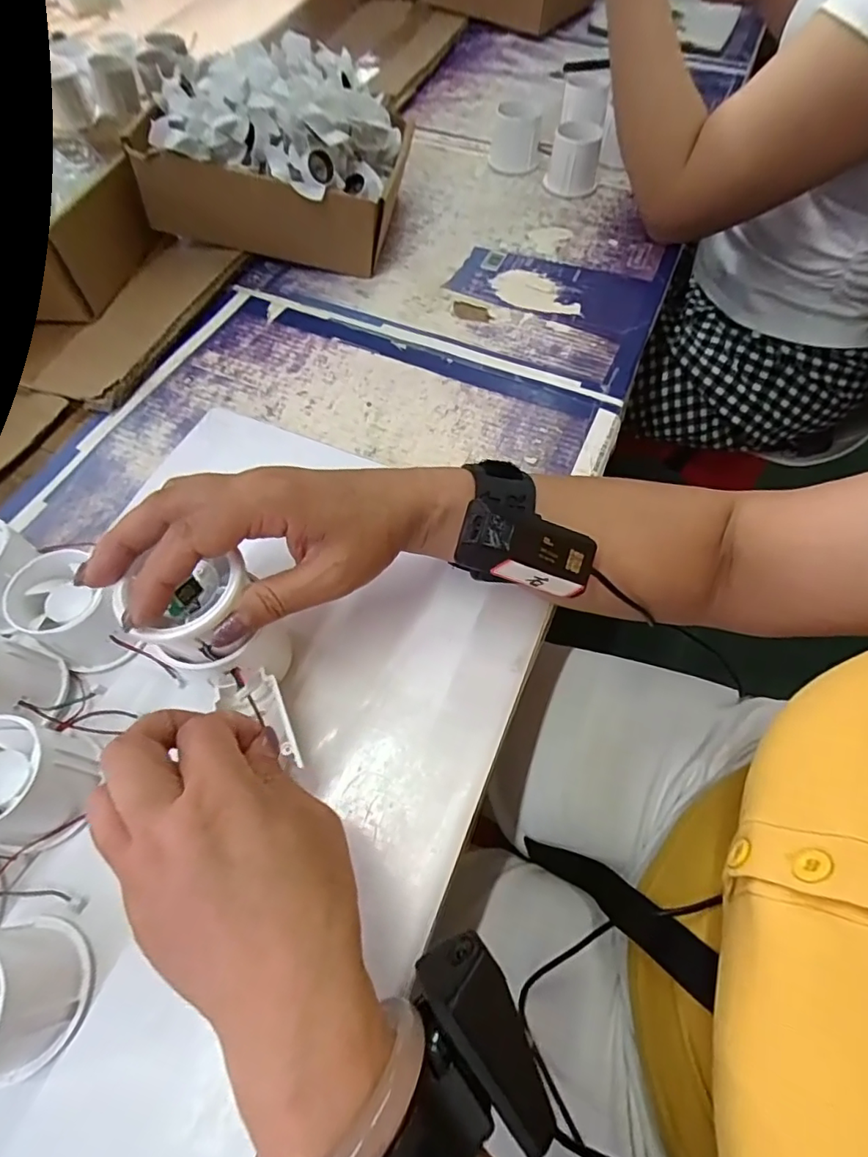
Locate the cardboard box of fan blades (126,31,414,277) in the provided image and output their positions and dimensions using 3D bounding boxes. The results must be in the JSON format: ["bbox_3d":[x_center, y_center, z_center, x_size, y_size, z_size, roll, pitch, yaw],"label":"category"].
[{"bbox_3d":[-0.135,-0.396,0.487,0.208,0.125,0.193,7,61,3],"label":"cardboard box of fan blades"}]

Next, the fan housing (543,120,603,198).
[{"bbox_3d":[0.154,-0.454,0.570,0.054,0.053,0.054,21,63,11],"label":"fan housing"}]

